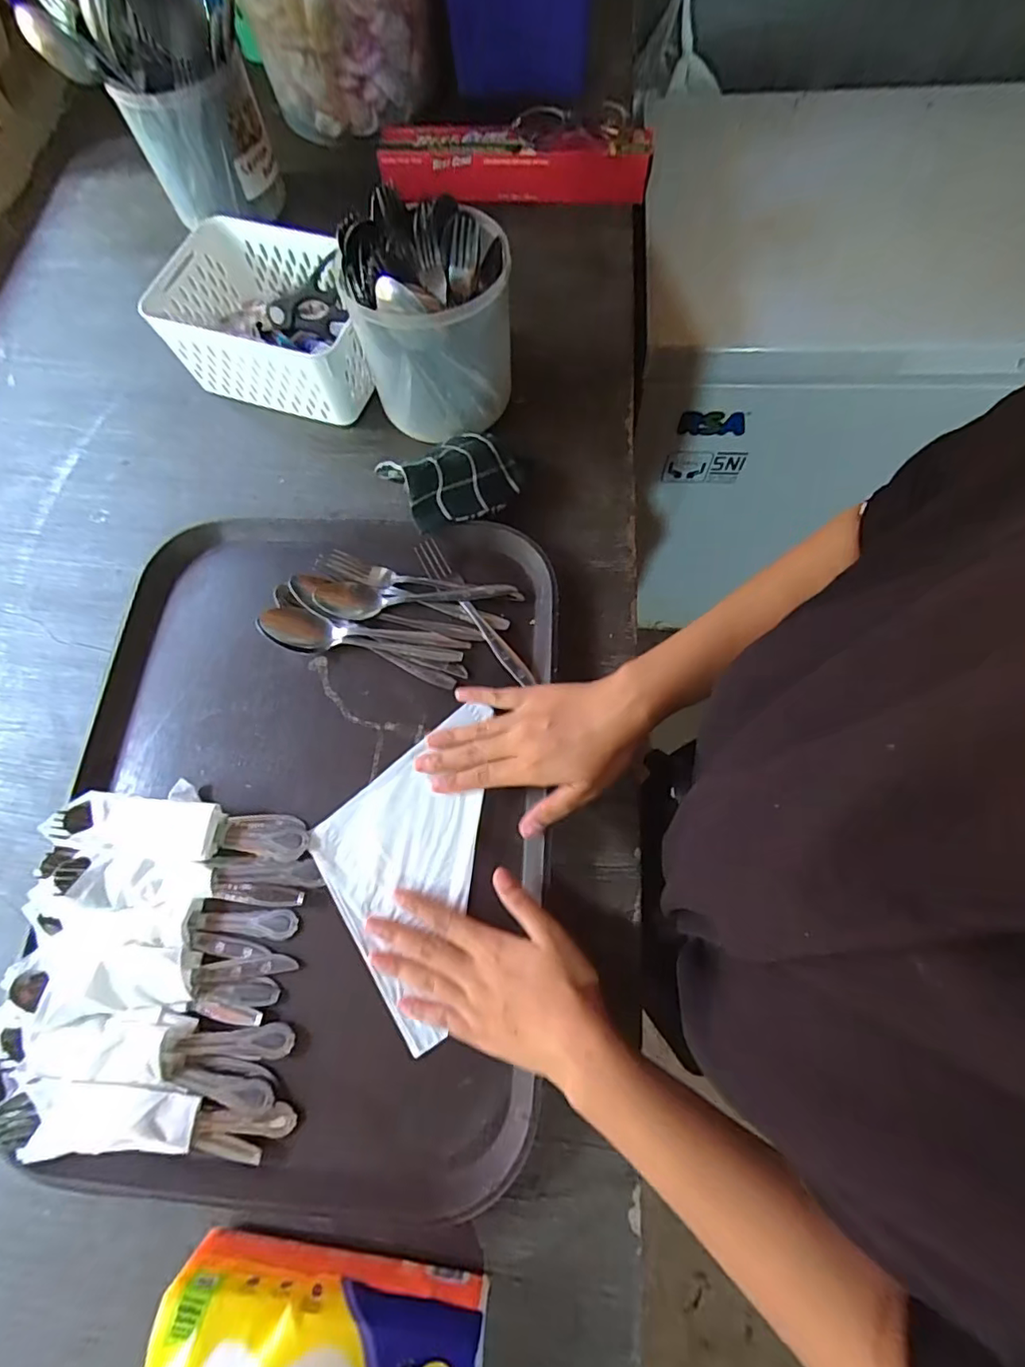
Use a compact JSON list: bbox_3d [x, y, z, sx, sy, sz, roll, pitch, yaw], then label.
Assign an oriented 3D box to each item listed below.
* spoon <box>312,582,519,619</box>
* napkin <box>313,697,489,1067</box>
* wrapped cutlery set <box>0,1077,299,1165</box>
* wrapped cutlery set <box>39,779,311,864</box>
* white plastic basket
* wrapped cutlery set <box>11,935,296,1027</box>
[{"bbox_3d":[-0.081,-0.074,0.477,0.166,0.028,0.036,-1,71,1],"label":"spoon"},{"bbox_3d":[-0.089,0.132,0.421,0.117,0.011,0.231,6,72,4],"label":"napkin"},{"bbox_3d":[-0.239,0.286,0.367,0.179,0.033,0.044,2,71,2],"label":"wrapped cutlery set"},{"bbox_3d":[-0.245,0.104,0.421,0.178,0.034,0.050,6,72,4],"label":"wrapped cutlery set"},{"bbox_3d":[-0.223,-0.349,0.547,0.195,0.092,0.133,16,73,7],"label":"white plastic basket"},{"bbox_3d":[-0.249,0.206,0.388,0.175,0.038,0.049,2,71,2],"label":"wrapped cutlery set"}]

